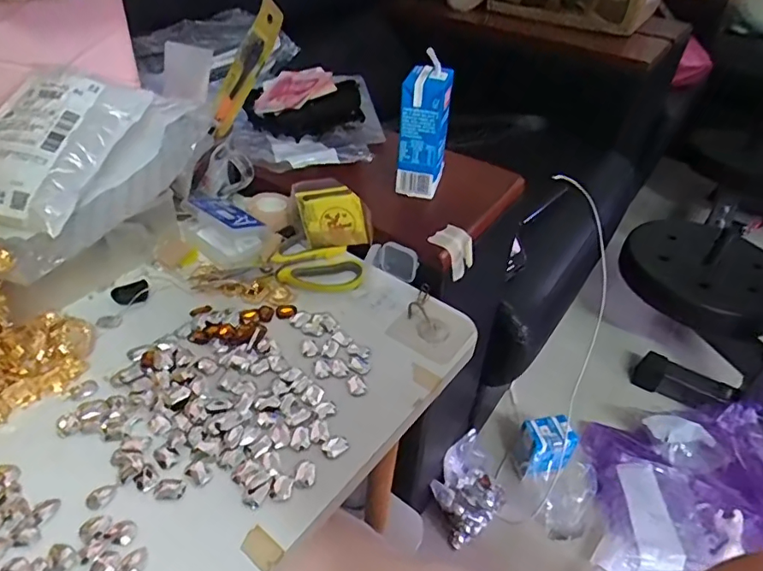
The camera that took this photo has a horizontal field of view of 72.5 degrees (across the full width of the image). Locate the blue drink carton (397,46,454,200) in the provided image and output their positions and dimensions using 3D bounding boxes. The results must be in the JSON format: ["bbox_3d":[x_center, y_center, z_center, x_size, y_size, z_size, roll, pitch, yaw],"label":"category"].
[{"bbox_3d":[0.040,-0.146,0.490,0.044,0.125,0.035,10,40,6],"label":"blue drink carton"}]

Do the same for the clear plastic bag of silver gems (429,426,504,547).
[{"bbox_3d":[0.138,0.320,0.820,0.115,0.112,0.097,-29,50,-33],"label":"clear plastic bag of silver gems"}]

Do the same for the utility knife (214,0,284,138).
[{"bbox_3d":[-0.123,-0.190,0.465,0.025,0.133,0.014,28,36,-17],"label":"utility knife"}]

